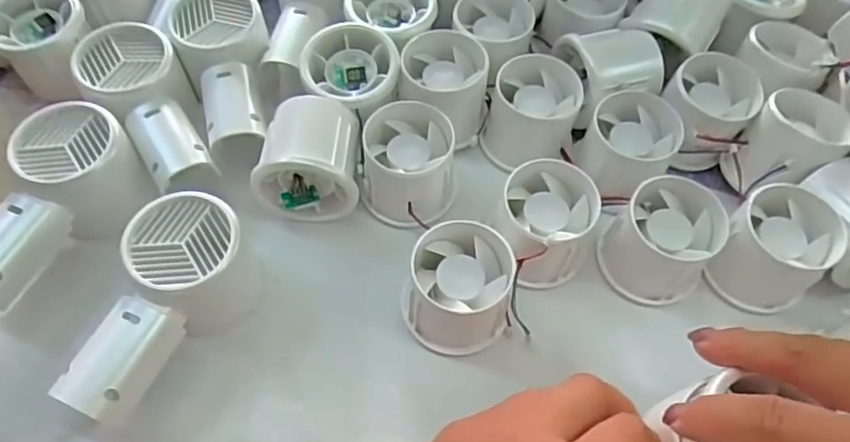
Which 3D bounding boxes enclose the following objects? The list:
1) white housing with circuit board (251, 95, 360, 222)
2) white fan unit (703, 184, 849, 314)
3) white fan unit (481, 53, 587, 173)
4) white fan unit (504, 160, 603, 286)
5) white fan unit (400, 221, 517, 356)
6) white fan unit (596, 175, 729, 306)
[{"bbox_3d":[-0.064,-0.036,0.351,0.054,0.045,0.056,5,60,0],"label":"white housing with circuit board"},{"bbox_3d":[0.189,0.016,0.336,0.053,0.050,0.052,1,60,-2],"label":"white fan unit"},{"bbox_3d":[0.065,-0.063,0.376,0.052,0.046,0.053,16,61,7],"label":"white fan unit"},{"bbox_3d":[0.066,0.002,0.337,0.052,0.052,0.055,1,60,-2],"label":"white fan unit"},{"bbox_3d":[0.018,0.035,0.322,0.054,0.037,0.057,1,60,-2],"label":"white fan unit"},{"bbox_3d":[0.130,0.011,0.337,0.053,0.051,0.054,1,60,-2],"label":"white fan unit"}]

